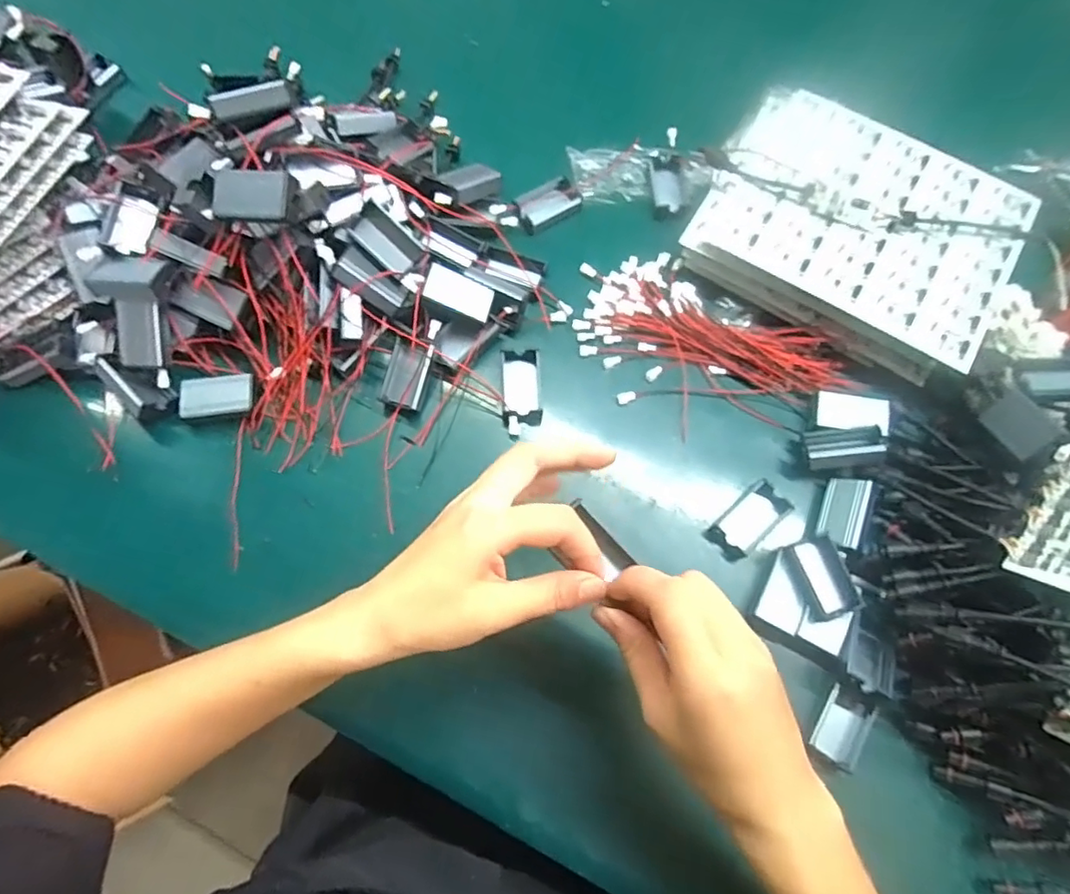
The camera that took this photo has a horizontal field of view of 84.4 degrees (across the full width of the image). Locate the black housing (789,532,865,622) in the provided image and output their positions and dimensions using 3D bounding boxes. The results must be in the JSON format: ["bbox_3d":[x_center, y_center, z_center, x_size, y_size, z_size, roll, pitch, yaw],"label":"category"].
[{"bbox_3d":[0.190,0.086,0.389,0.031,0.019,0.051,-13,76,-5],"label":"black housing"}]

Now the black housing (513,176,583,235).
[{"bbox_3d":[0.010,-0.202,0.491,0.056,0.012,0.032,-33,78,-10],"label":"black housing"}]

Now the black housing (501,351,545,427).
[{"bbox_3d":[-0.010,-0.043,0.442,0.028,0.013,0.057,-2,75,-2],"label":"black housing"}]

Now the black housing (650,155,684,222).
[{"bbox_3d":[0.113,-0.224,0.501,0.029,0.015,0.062,2,75,-1],"label":"black housing"}]

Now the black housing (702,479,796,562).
[{"bbox_3d":[0.152,0.053,0.415,0.055,0.017,0.031,-40,80,-11],"label":"black housing"}]

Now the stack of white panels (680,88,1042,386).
[{"bbox_3d":[0.247,-0.167,0.461,0.219,0.048,0.174,30,76,6],"label":"stack of white panels"}]

